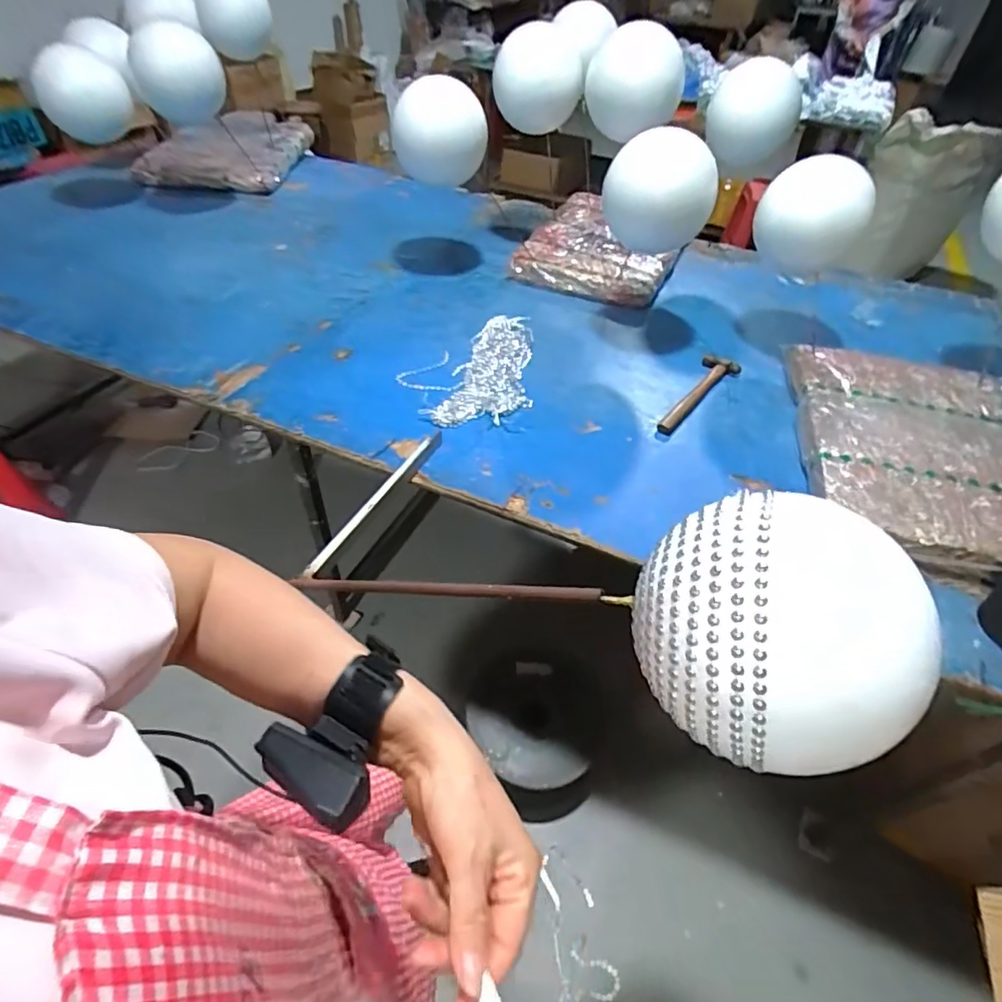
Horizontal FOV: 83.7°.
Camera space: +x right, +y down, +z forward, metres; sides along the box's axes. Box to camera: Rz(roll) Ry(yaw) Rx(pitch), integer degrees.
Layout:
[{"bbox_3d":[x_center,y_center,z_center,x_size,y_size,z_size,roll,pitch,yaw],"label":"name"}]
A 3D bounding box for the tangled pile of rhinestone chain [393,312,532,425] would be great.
[{"bbox_3d":[-0.064,-0.278,1.126,0.251,0.025,0.400,2,45,-2],"label":"tangled pile of rhinestone chain"}]

